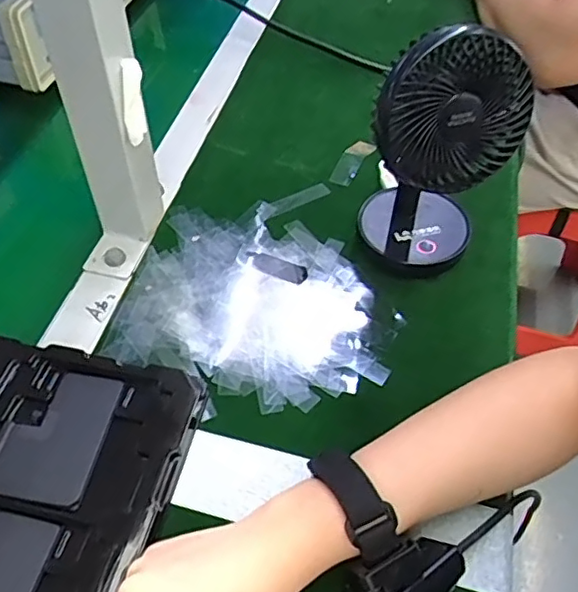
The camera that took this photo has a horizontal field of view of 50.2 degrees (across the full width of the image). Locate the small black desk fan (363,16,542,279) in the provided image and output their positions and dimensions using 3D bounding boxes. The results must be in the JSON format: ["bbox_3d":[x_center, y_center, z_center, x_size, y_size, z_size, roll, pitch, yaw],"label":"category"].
[{"bbox_3d":[0.112,-0.101,0.465,0.094,0.188,0.102,18,53,13],"label":"small black desk fan"}]

